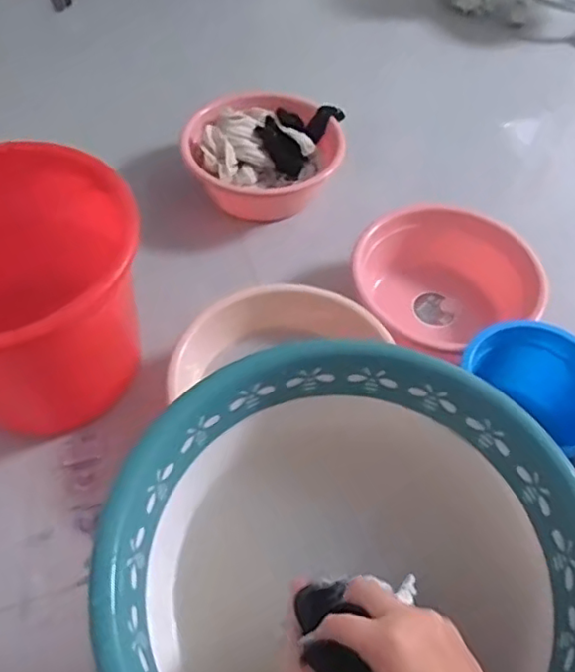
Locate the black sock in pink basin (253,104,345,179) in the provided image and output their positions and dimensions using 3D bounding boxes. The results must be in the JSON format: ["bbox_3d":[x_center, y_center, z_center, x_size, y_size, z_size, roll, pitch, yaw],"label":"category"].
[{"bbox_3d":[0.014,-0.407,1.223,0.122,0.076,0.159,33,60,19],"label":"black sock in pink basin"}]

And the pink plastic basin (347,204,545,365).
[{"bbox_3d":[0.240,-0.074,1.019,0.289,0.143,0.265,-30,61,-21],"label":"pink plastic basin"}]

